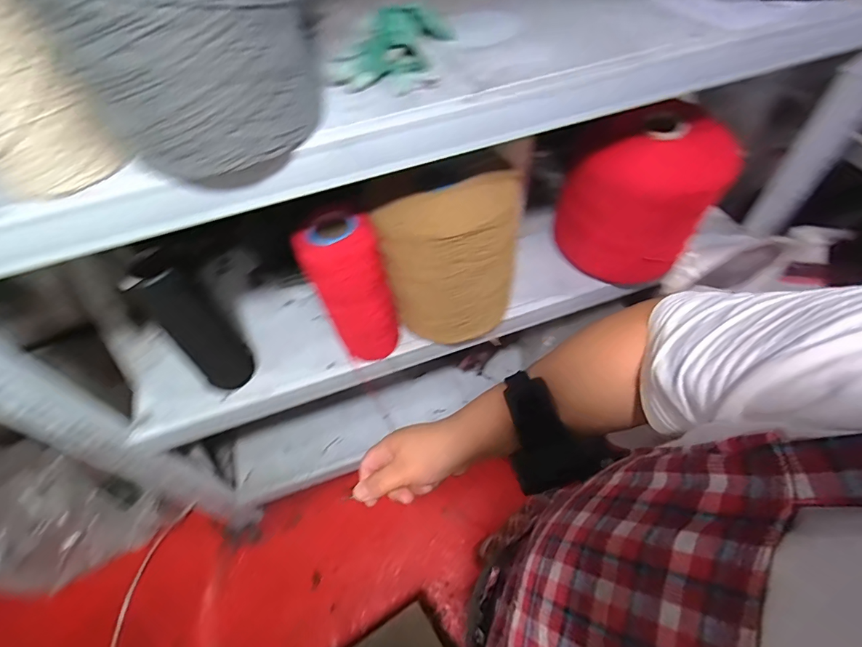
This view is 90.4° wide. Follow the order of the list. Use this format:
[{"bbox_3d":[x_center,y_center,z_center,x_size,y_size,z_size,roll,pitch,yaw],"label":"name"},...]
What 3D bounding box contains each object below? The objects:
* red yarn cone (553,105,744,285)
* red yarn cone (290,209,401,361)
[{"bbox_3d":[0.393,-0.243,0.822,0.232,0.288,0.188,23,60,18],"label":"red yarn cone"},{"bbox_3d":[-0.131,-0.044,0.735,0.121,0.283,0.107,27,61,20],"label":"red yarn cone"}]

